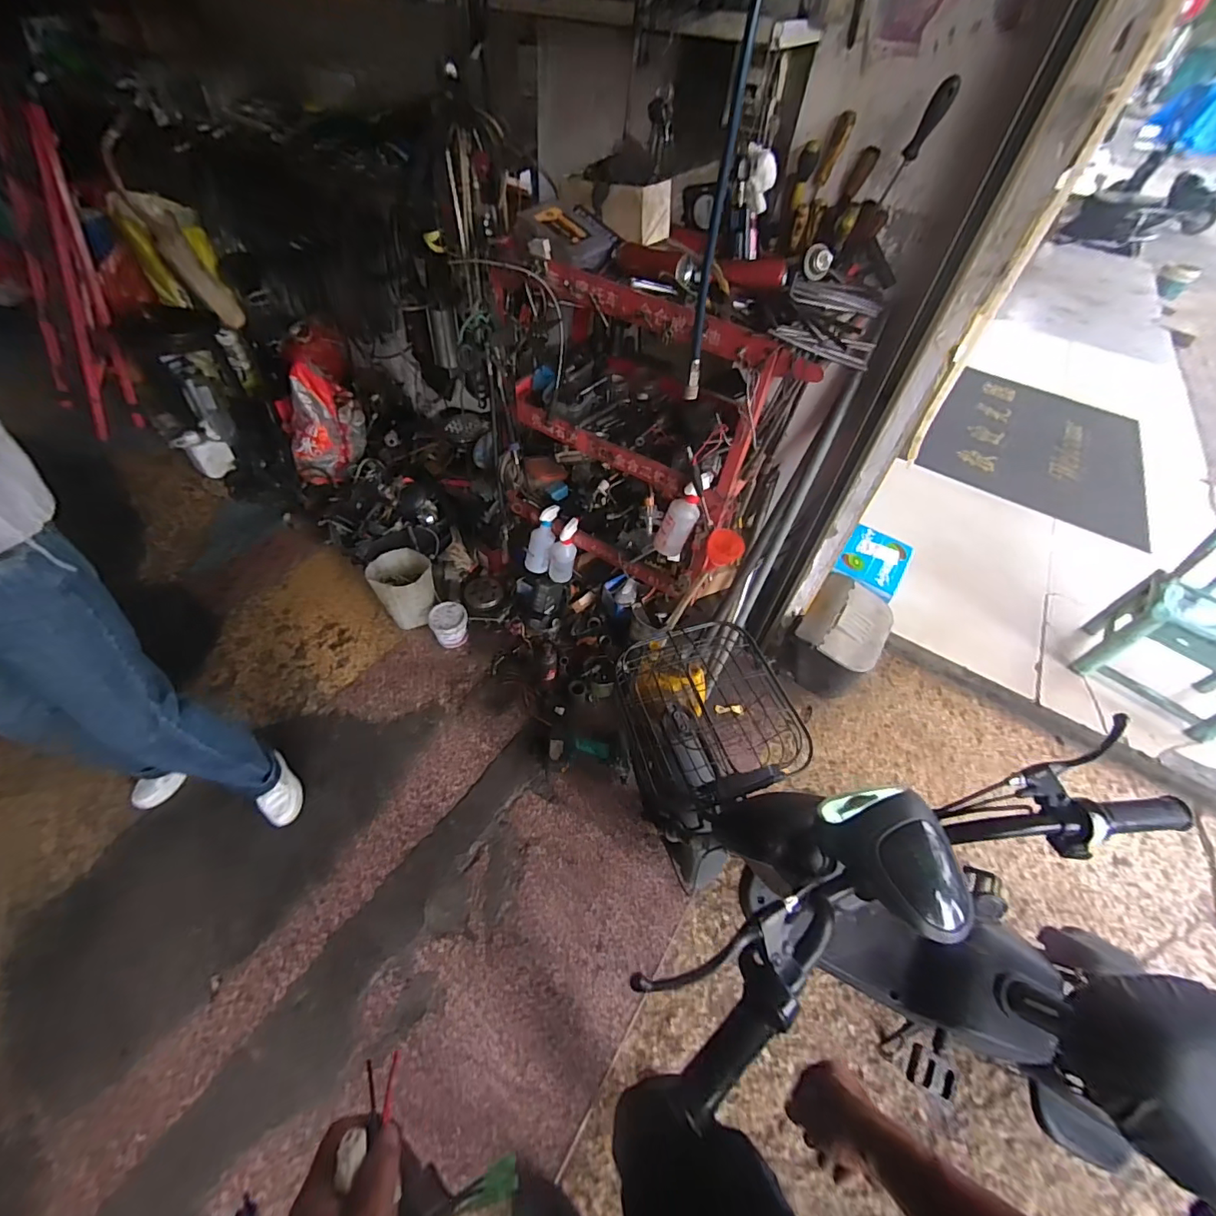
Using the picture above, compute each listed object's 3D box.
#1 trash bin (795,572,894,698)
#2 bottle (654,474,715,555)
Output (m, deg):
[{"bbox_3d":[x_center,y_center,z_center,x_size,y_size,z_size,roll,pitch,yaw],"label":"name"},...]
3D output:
[{"bbox_3d":[0.757,0.106,1.694,0.248,0.226,0.346,30,54,18],"label":"trash bin"},{"bbox_3d":[0.165,-0.215,1.176,0.075,0.227,0.075,-7,48,-38],"label":"bottle"}]

